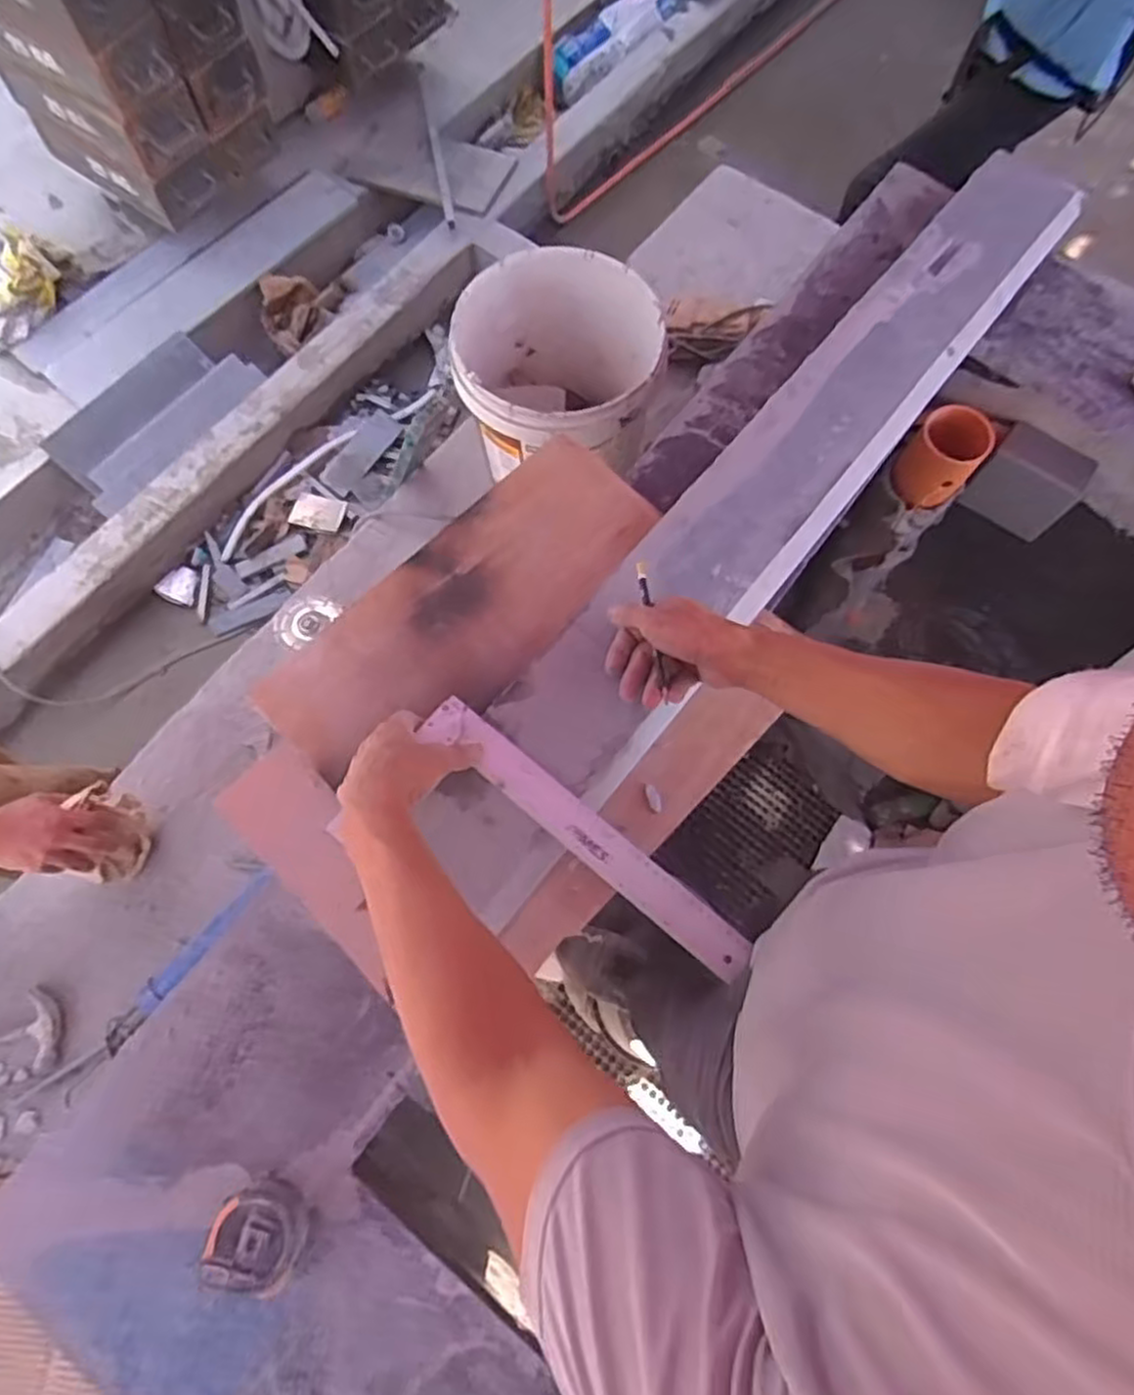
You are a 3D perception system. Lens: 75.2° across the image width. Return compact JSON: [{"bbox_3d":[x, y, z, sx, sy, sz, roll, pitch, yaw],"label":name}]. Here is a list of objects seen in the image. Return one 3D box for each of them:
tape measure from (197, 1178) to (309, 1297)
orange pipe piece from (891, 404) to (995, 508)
[{"bbox_3d":[-0.242,0.426,0.582,0.071,0.036,0.068,11,72,3],"label":"tape measure"},{"bbox_3d":[0.469,-0.302,0.920,0.082,0.088,0.086,0,72,-1],"label":"orange pipe piece"}]

